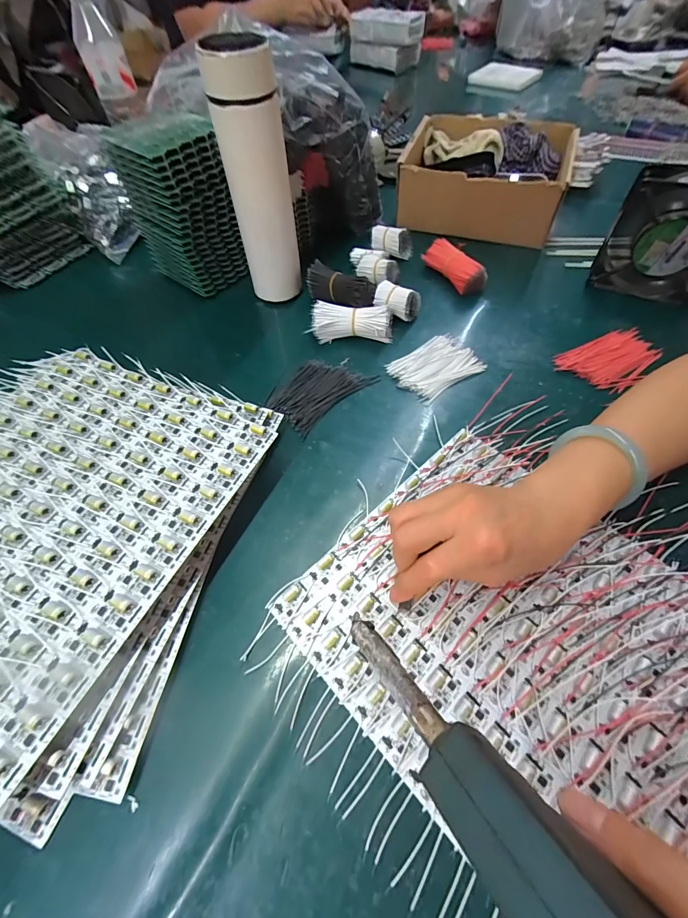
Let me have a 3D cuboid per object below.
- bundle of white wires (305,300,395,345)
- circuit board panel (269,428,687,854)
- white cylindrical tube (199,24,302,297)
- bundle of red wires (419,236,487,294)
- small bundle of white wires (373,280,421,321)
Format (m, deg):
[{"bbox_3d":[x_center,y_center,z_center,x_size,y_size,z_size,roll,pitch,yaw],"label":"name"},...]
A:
[{"bbox_3d":[0.010,-0.161,0.435,0.093,0.034,0.037,2,58,3],"label":"bundle of white wires"},{"bbox_3d":[0.127,0.122,0.264,0.239,0.015,0.279,-39,64,-20],"label":"circuit board panel"},{"bbox_3d":[-0.083,-0.269,0.381,0.062,0.221,0.050,-12,58,-6],"label":"white cylindrical tube"},{"bbox_3d":[0.143,-0.248,0.483,0.034,0.040,0.087,-30,62,-16],"label":"bundle of red wires"},{"bbox_3d":[0.062,-0.187,0.450,0.052,0.036,0.032,22,61,14],"label":"small bundle of white wires"}]

